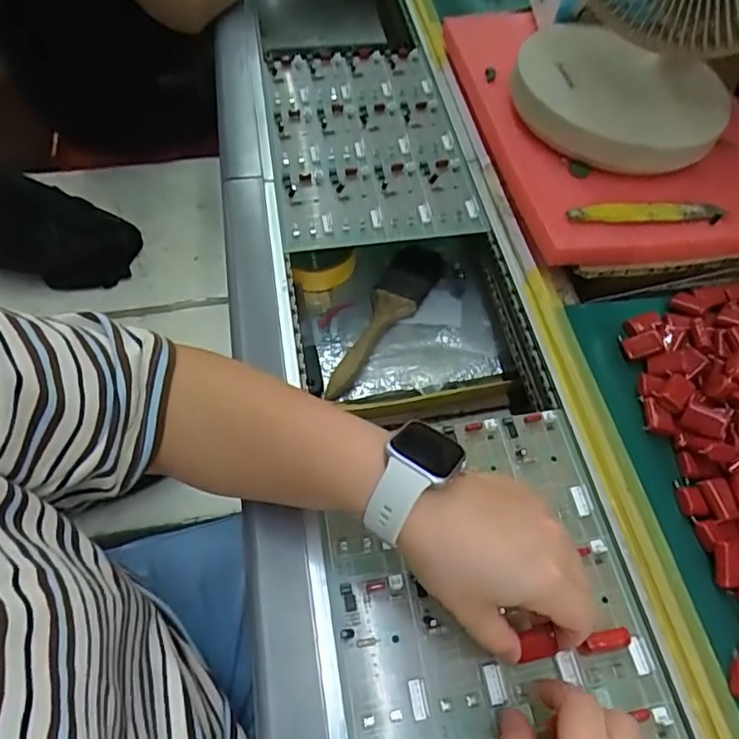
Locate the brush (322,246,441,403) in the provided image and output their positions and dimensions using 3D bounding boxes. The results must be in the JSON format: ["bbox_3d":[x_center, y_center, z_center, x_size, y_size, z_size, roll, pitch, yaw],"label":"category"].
[{"bbox_3d":[0.013,-0.053,0.571,0.048,0.016,0.198,26,61,14],"label":"brush"}]

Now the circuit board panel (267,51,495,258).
[{"bbox_3d":[-0.008,-0.244,0.604,0.183,0.026,0.296,-8,58,-6],"label":"circuit board panel"}]

